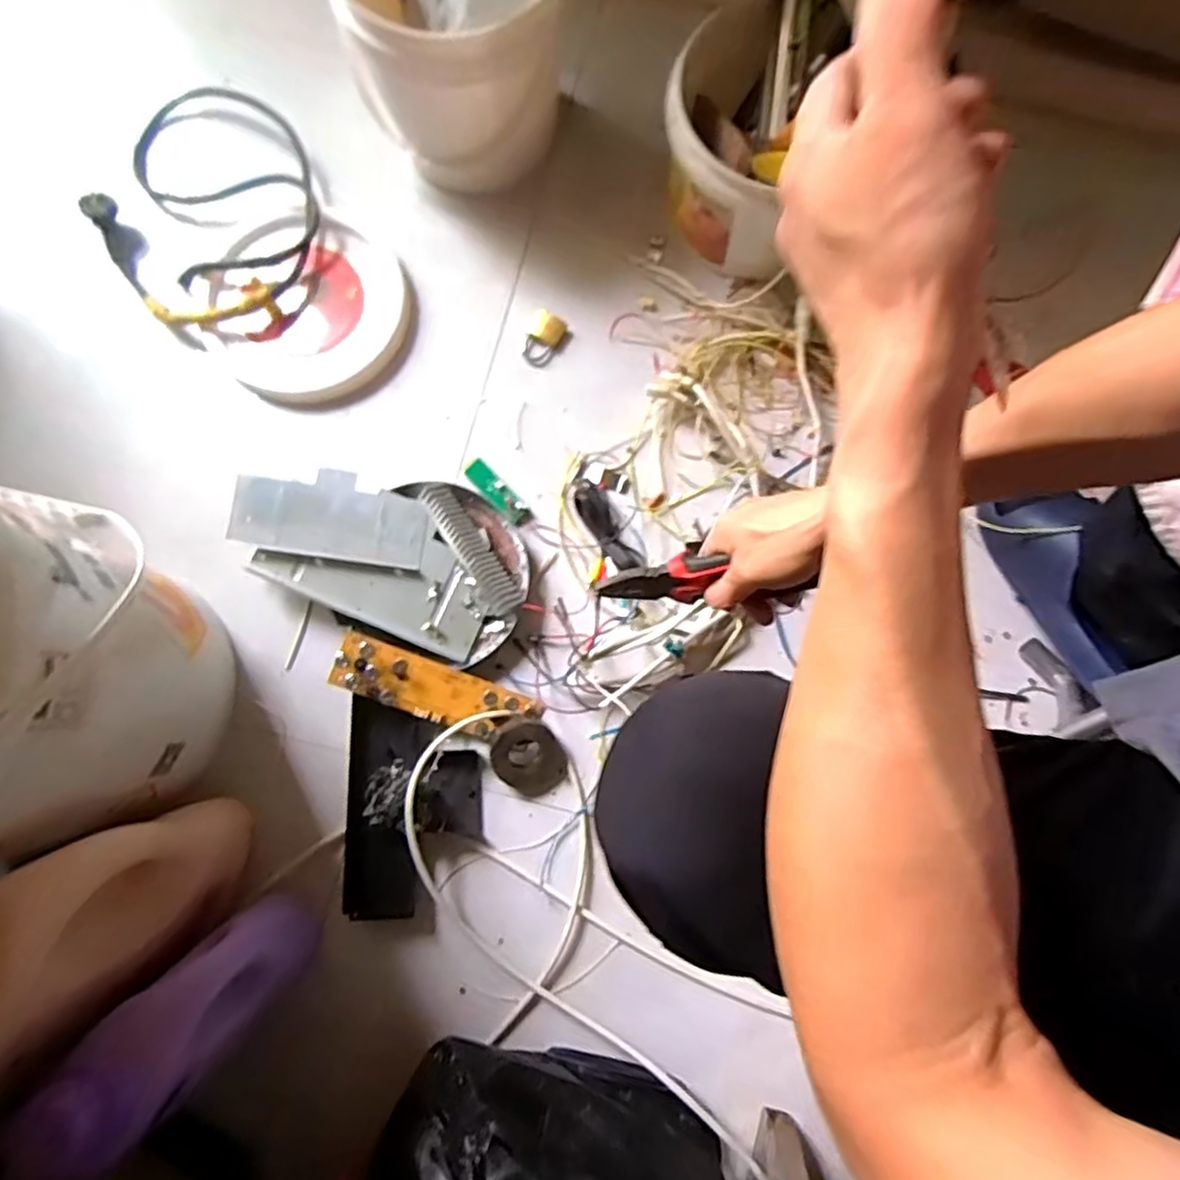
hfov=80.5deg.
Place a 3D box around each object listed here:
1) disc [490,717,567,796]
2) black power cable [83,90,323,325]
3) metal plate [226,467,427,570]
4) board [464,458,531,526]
[{"bbox_3d":[-0.063,0.171,0.701,0.067,0.035,0.075,-34,82,-7],"label":"disc"},{"bbox_3d":[-0.425,-0.422,0.786,0.245,0.034,0.266,0,80,-1],"label":"black power cable"},{"bbox_3d":[-0.269,-0.080,0.728,0.189,0.011,0.092,10,78,-9],"label":"metal plate"},{"bbox_3d":[-0.101,-0.106,0.759,0.026,0.014,0.087,-43,83,-8],"label":"board"}]

